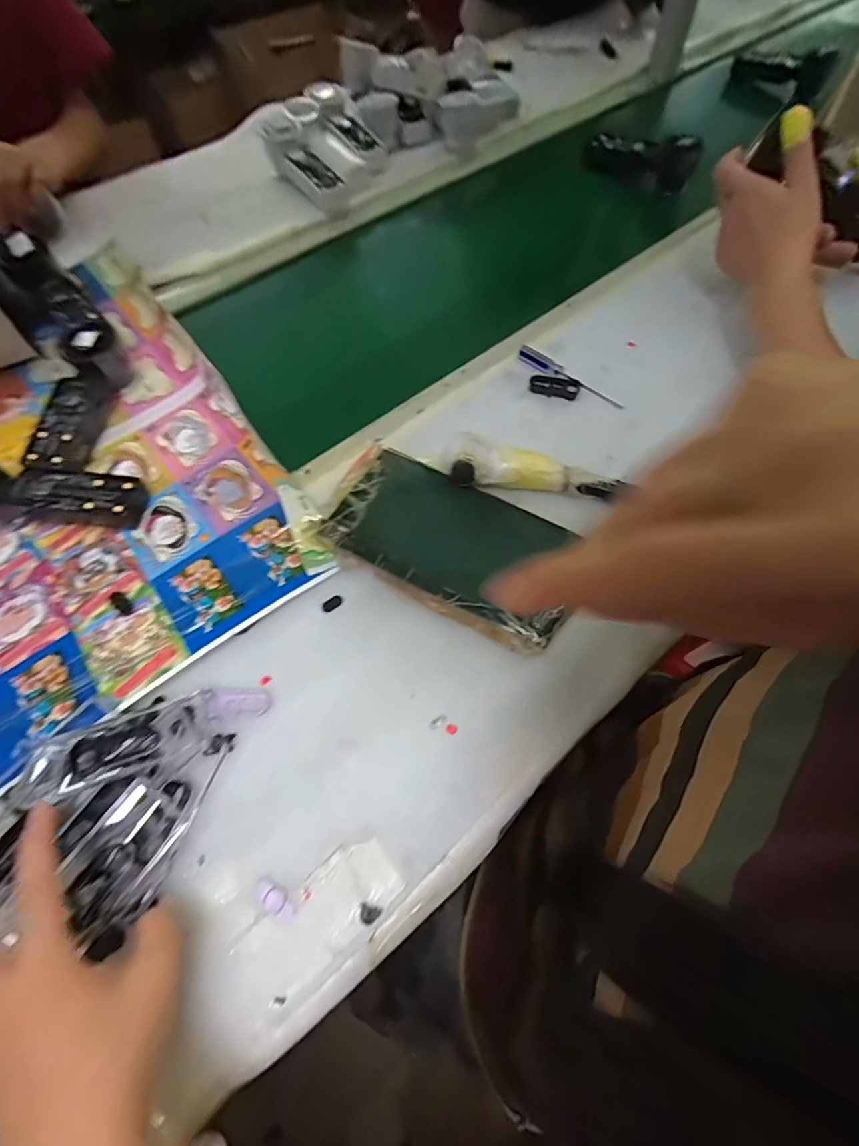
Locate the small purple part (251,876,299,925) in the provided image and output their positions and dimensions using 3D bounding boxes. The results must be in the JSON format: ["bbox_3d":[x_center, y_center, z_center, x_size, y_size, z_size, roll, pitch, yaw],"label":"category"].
[{"bbox_3d":[-0.096,0.201,0.291,0.031,0.004,0.013,25,66,14],"label":"small purple part"}]

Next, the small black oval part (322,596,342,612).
[{"bbox_3d":[-0.080,0.025,0.389,0.017,0.004,0.009,-36,67,-16],"label":"small black oval part"}]

